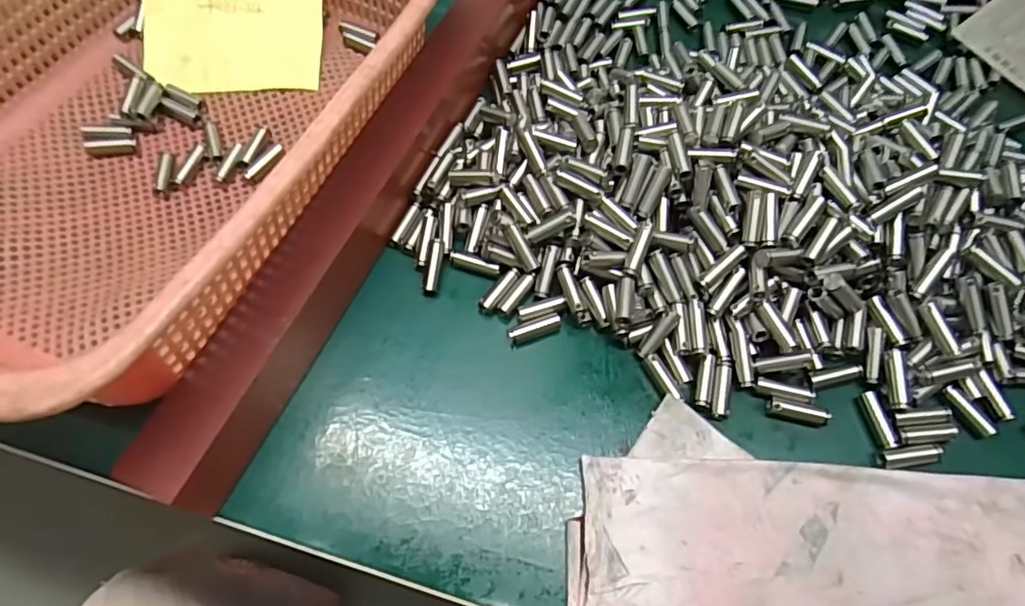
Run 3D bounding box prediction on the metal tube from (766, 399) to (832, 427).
[{"bbox_3d":[0.123,0.048,0.256,0.025,0.008,0.008,11,66,3],"label":"metal tube"}]

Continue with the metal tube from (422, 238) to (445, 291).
[{"bbox_3d":[-0.037,-0.018,0.283,0.007,0.005,0.026,9,82,4],"label":"metal tube"}]

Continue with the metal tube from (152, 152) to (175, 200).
[{"bbox_3d":[-0.178,-0.066,0.303,0.007,0.005,0.026,0,65,-1],"label":"metal tube"}]

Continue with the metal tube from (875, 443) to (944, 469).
[{"bbox_3d":[0.165,0.064,0.246,0.025,0.007,0.008,-6,66,-5],"label":"metal tube"}]

